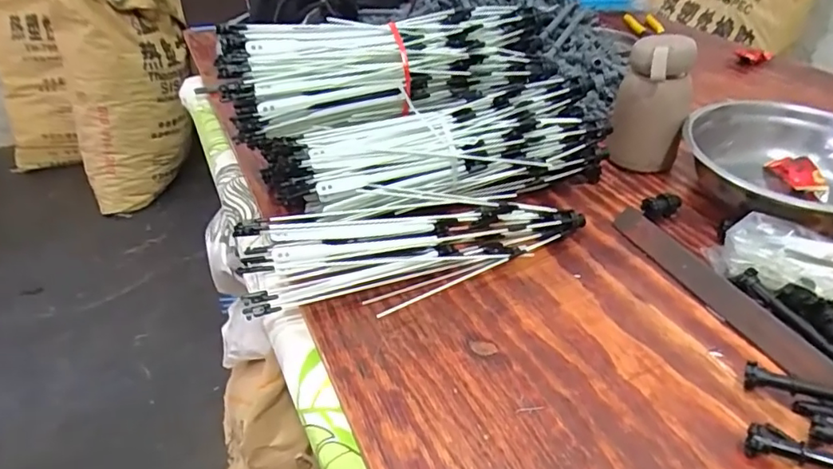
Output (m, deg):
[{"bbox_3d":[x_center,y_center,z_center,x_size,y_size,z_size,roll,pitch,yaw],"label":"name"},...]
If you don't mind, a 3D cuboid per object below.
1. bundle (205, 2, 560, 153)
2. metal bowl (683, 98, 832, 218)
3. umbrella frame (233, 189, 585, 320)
[{"bbox_3d":[-0.029,-0.165,0.546,0.318,0.082,0.090,-9,37,-10],"label":"bundle"},{"bbox_3d":[0.397,-0.070,0.581,0.205,0.061,0.205,-1,36,0],"label":"metal bowl"},{"bbox_3d":[0.005,0.009,0.494,0.314,0.059,0.115,-8,37,-9],"label":"umbrella frame"}]

